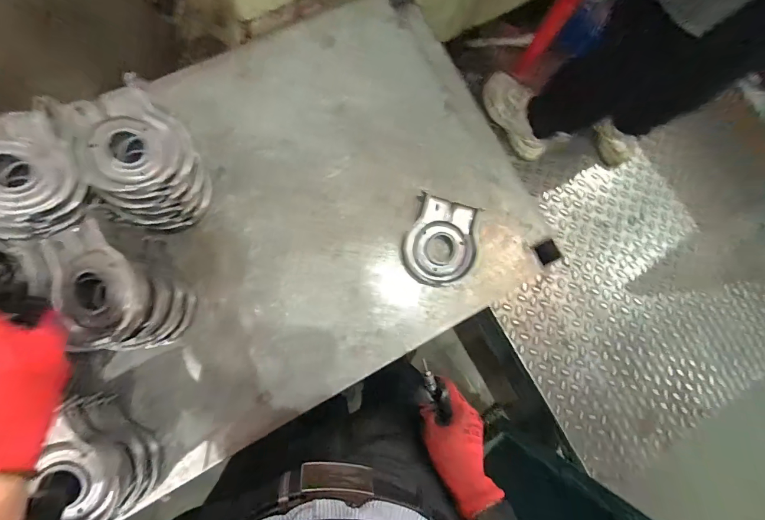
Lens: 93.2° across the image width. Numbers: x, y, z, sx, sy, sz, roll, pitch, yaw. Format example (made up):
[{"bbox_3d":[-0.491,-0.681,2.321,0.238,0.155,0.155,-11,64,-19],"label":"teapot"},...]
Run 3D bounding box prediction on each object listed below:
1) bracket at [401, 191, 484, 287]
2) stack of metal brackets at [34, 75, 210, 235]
[{"bbox_3d":[0.083,-0.026,0.514,0.099,0.020,0.123,15,81,-3],"label":"bracket"},{"bbox_3d":[-0.282,-0.119,0.441,0.117,0.123,0.146,-31,86,-9],"label":"stack of metal brackets"}]

